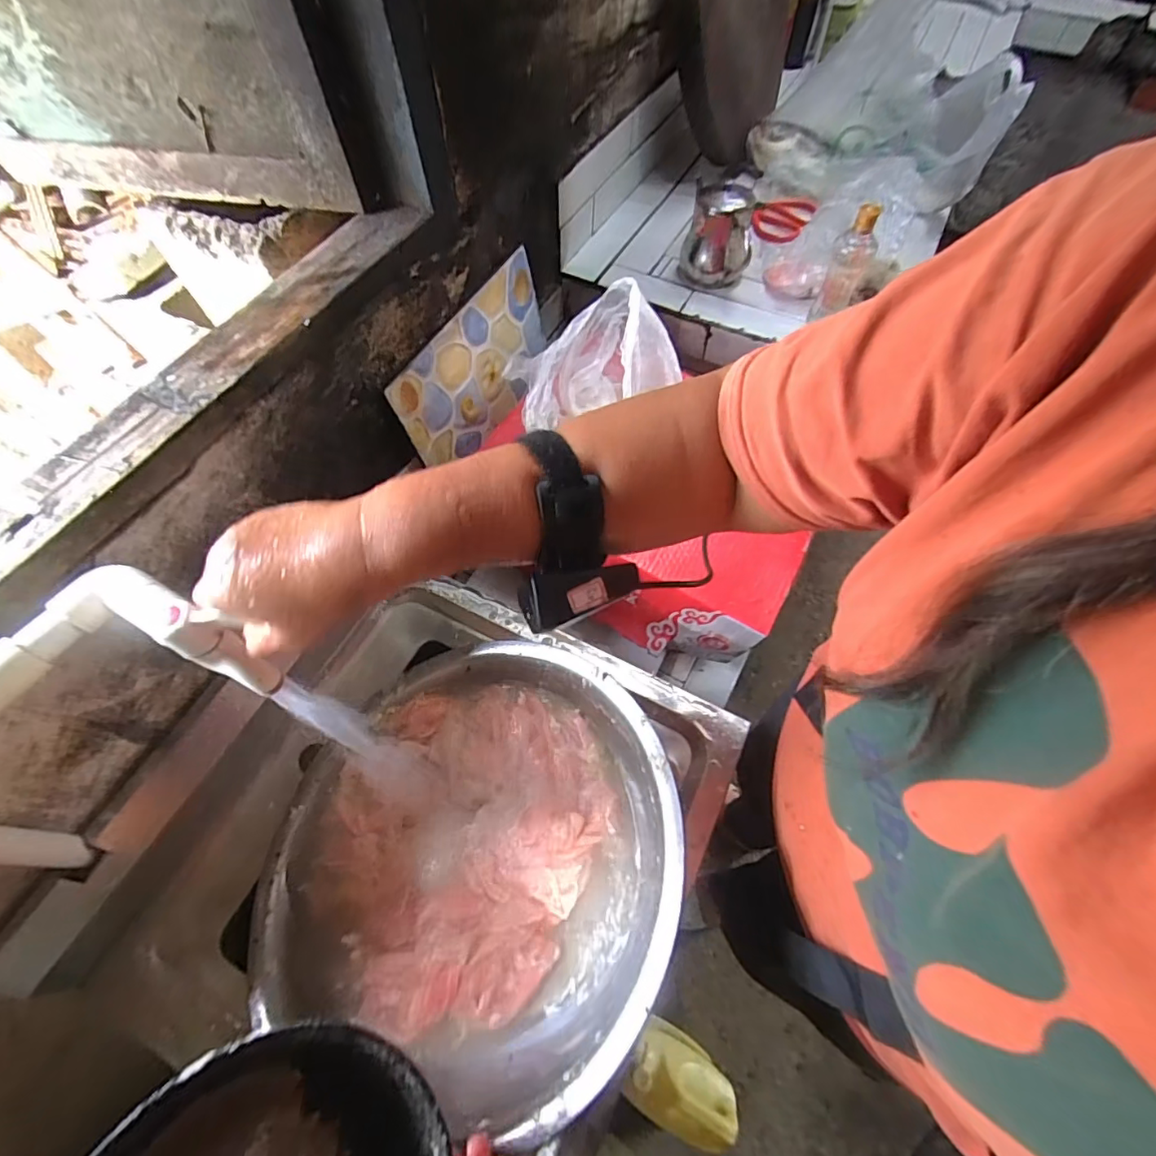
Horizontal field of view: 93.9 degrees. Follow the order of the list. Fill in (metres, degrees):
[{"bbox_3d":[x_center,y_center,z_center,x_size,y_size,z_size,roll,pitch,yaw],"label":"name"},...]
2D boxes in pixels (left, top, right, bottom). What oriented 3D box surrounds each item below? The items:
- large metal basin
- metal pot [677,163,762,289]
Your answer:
[{"bbox_3d":[-0.099,0.233,0.488,0.356,0.136,0.339,0,61,-1],"label":"large metal basin"},{"bbox_3d":[0.200,-0.490,0.755,0.096,0.139,0.082,14,62,6],"label":"metal pot"}]

